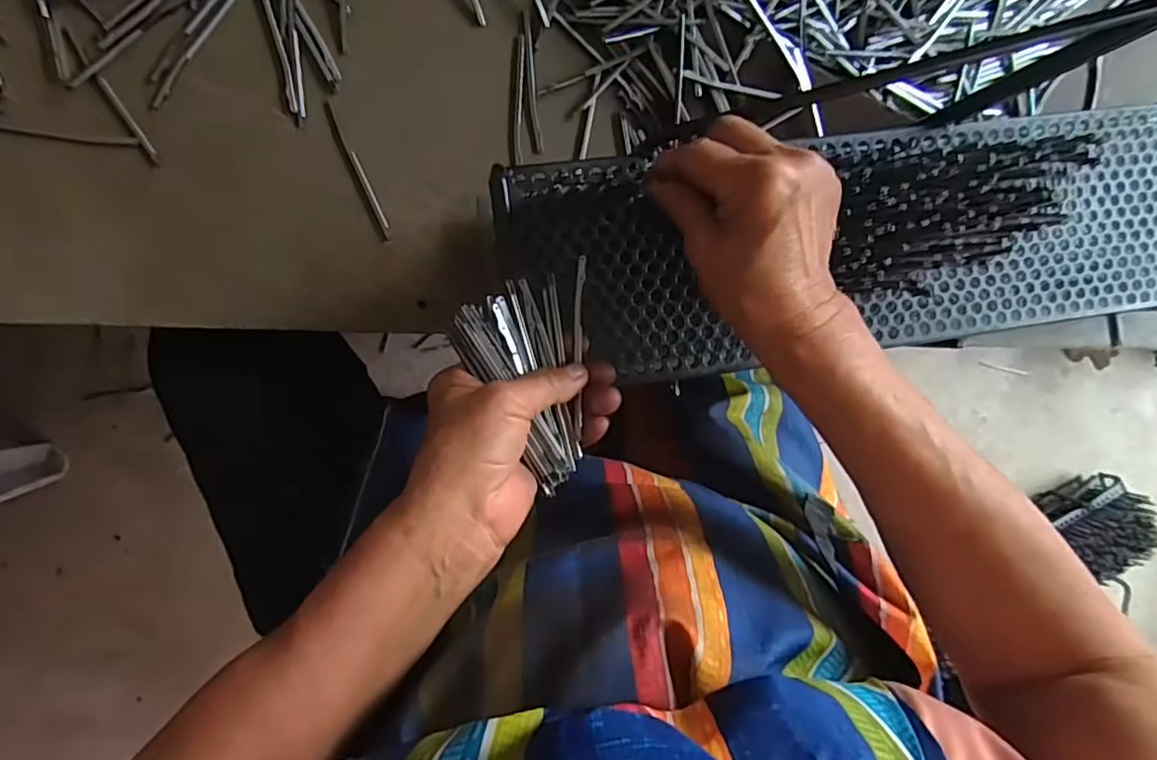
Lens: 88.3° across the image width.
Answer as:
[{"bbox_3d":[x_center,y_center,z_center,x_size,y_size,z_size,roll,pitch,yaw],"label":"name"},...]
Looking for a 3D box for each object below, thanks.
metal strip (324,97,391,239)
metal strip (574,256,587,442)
[{"bbox_3d":[-0.161,-0.153,0.436,0.009,0.004,0.104,-24,97,-7],"label":"metal strip"},{"bbox_3d":[0.001,-0.019,0.341,0.006,0.004,0.105,1,85,-8],"label":"metal strip"}]

